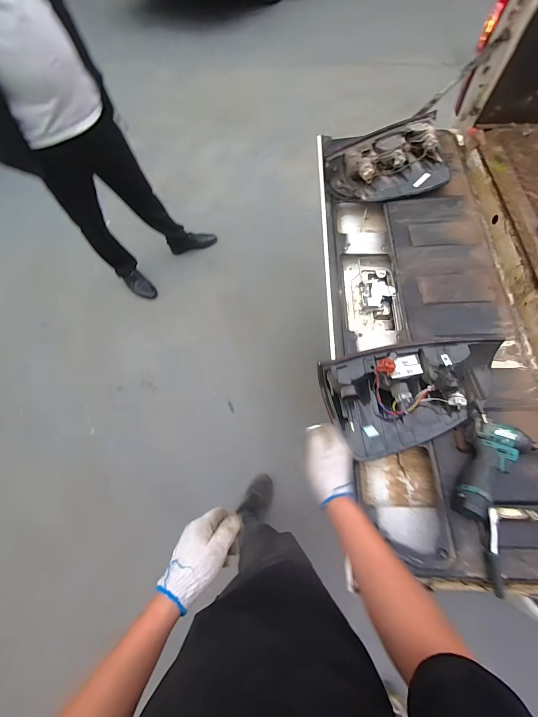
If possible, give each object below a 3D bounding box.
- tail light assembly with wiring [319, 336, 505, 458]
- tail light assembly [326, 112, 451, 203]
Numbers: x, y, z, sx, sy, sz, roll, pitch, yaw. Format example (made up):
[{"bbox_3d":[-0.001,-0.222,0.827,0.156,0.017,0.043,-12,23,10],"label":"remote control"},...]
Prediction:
[{"bbox_3d":[0.324,0.070,0.681,0.381,0.108,0.217,-13,67,-4],"label":"tail light assembly with wiring"},{"bbox_3d":[0.390,-0.607,0.991,0.377,0.103,0.229,-26,68,-10],"label":"tail light assembly"}]

